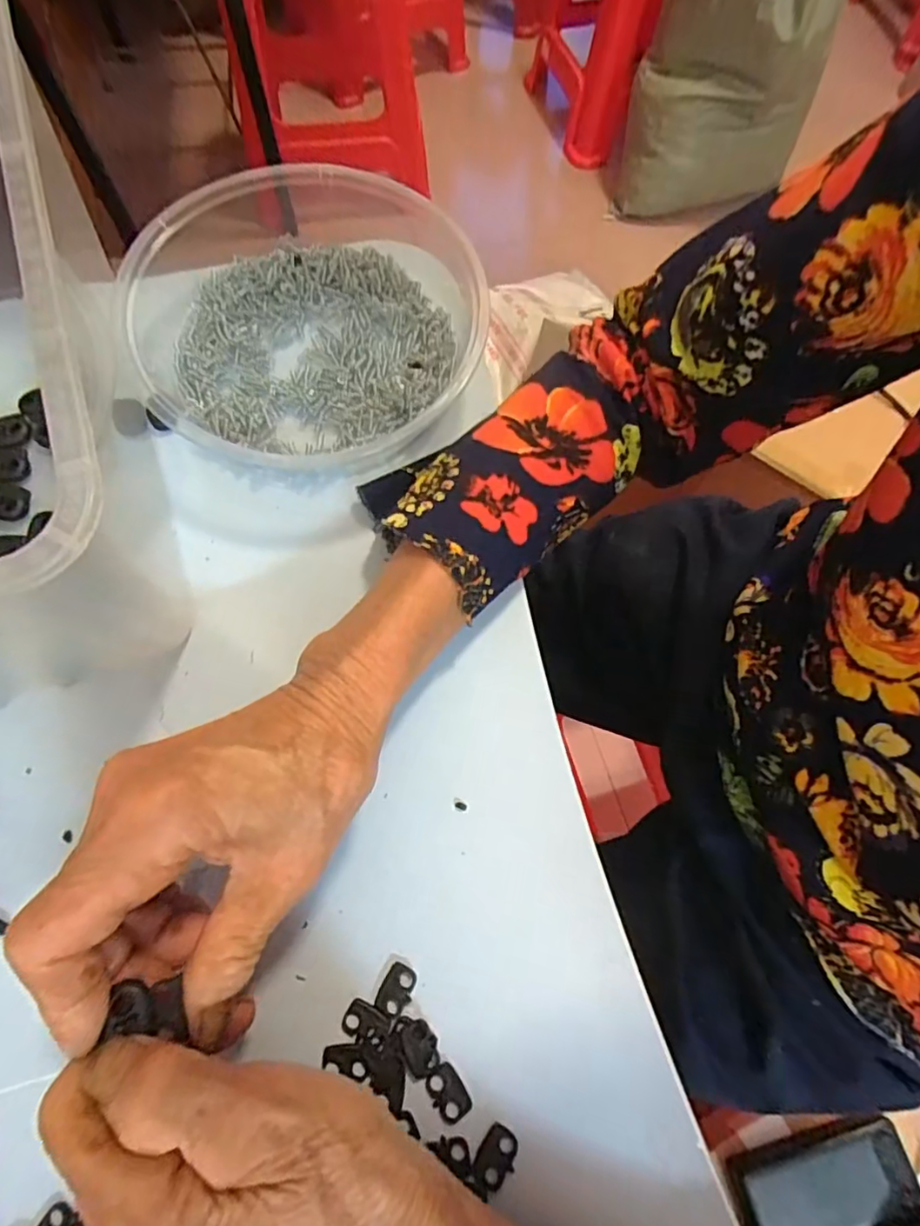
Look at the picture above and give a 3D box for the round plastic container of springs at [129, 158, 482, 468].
[{"bbox_3d":[-0.083,-0.164,0.309,0.196,0.062,0.162,-15,69,-6],"label":"round plastic container of springs"}]

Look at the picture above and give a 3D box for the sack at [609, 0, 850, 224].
[{"bbox_3d":[0.537,-1.124,1.052,0.326,0.703,0.297,25,70,9],"label":"sack"}]

